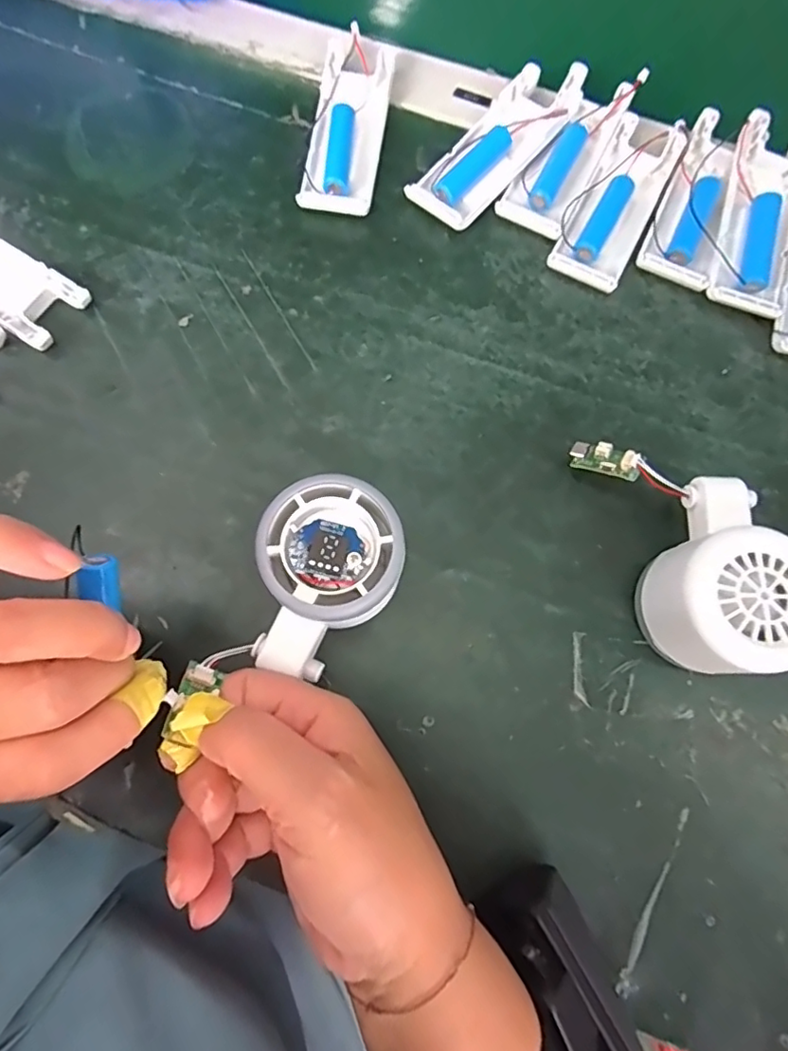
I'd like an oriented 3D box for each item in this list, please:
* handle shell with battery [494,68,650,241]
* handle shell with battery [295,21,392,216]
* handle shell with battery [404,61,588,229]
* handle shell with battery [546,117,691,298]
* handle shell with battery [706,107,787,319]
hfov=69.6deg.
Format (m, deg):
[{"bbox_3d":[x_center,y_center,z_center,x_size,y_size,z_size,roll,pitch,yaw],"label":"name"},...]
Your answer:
[{"bbox_3d":[0.103,-0.208,0.318,0.039,0.015,0.105,35,79,7],"label":"handle shell with battery"},{"bbox_3d":[-0.027,-0.224,0.317,0.039,0.025,0.099,9,77,1],"label":"handle shell with battery"},{"bbox_3d":[0.062,-0.215,0.318,0.039,0.022,0.121,44,80,9],"label":"handle shell with battery"},{"bbox_3d":[0.125,-0.179,0.315,0.039,0.016,0.105,28,78,6],"label":"handle shell with battery"},{"bbox_3d":[0.196,-0.165,0.302,0.041,0.027,0.098,14,77,3],"label":"handle shell with battery"}]

